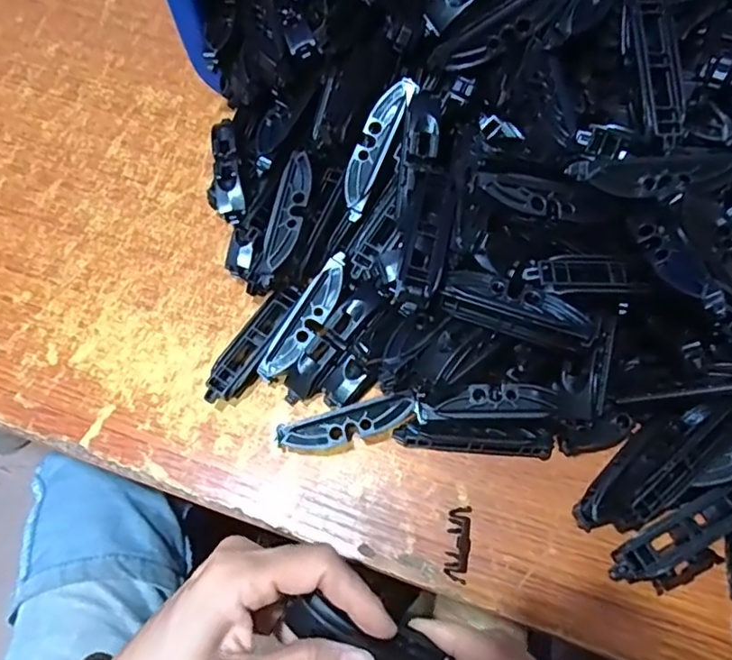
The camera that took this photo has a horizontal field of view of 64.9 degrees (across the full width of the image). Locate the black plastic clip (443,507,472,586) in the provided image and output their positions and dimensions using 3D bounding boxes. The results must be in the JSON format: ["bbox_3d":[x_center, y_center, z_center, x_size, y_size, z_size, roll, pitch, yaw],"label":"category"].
[{"bbox_3d":[0.047,0.109,0.293,0.012,0.007,0.037,8,69,5],"label":"black plastic clip"}]

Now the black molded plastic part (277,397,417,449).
[{"bbox_3d":[-0.010,0.053,0.311,0.073,0.019,0.015,-12,68,-3],"label":"black molded plastic part"}]

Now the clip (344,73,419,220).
[{"bbox_3d":[0.005,-0.102,0.322,0.018,0.007,0.079,26,98,12],"label":"clip"}]

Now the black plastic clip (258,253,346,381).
[{"bbox_3d":[-0.033,-0.007,0.321,0.018,0.008,0.081,33,89,14],"label":"black plastic clip"}]

